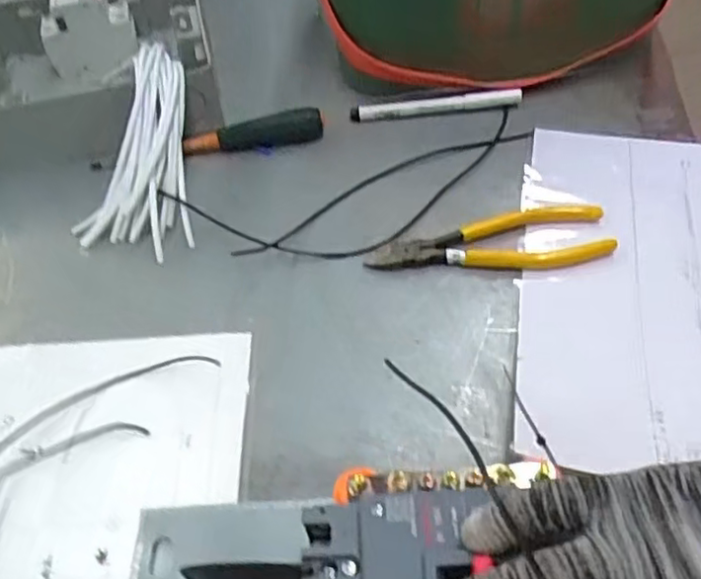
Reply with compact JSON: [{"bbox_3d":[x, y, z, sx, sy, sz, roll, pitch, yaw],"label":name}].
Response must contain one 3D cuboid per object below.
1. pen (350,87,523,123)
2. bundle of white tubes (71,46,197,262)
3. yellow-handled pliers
[{"bbox_3d":[0.072,-0.155,0.559,0.143,0.014,0.014,-7,50,-2],"label":"pen"},{"bbox_3d":[-0.152,-0.111,0.494,0.083,0.026,0.167,2,74,6],"label":"bundle of white tubes"},{"bbox_3d":[0.094,-0.034,0.458,0.164,0.011,0.051,-7,50,-2],"label":"yellow-handled pliers"}]

